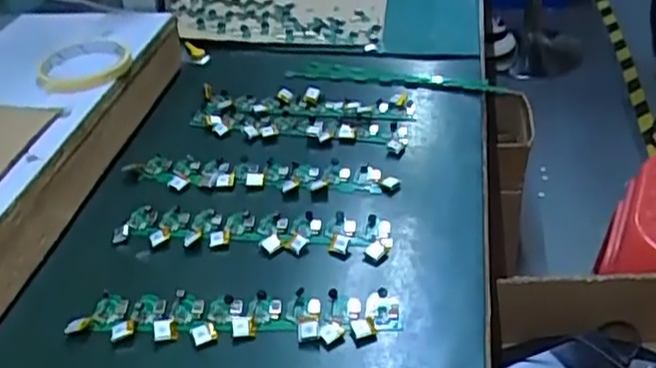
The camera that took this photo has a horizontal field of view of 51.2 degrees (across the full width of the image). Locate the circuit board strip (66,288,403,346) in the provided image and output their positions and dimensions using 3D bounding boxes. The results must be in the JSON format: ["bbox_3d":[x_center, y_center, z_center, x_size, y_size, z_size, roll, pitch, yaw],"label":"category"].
[{"bbox_3d":[-0.064,0.092,0.483,0.225,0.014,0.042,2,37,3],"label":"circuit board strip"}]

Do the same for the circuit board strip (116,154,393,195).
[{"bbox_3d":[-0.064,-0.012,0.619,0.245,0.011,0.041,5,38,7],"label":"circuit board strip"}]

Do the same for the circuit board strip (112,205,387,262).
[{"bbox_3d":[-0.061,0.034,0.557,0.221,0.012,0.047,4,37,7],"label":"circuit board strip"}]

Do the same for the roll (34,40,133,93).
[{"bbox_3d":[-0.238,-0.120,0.672,0.088,0.019,0.104,-10,37,-6],"label":"roll"}]

